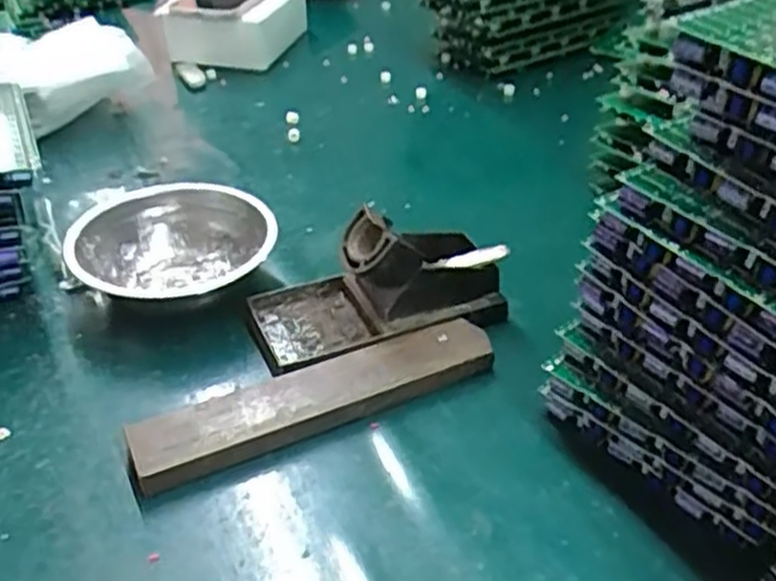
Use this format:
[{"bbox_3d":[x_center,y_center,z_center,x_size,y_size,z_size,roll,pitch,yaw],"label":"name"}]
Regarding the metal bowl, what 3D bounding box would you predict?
[{"bbox_3d":[-0.140,-0.026,0.507,0.123,0.046,0.123,0,37,0],"label":"metal bowl"}]

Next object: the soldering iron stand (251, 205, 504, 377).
[{"bbox_3d":[-0.008,-0.007,0.462,0.153,0.064,0.074,-14,39,-18],"label":"soldering iron stand"}]

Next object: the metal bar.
[{"bbox_3d":[-0.036,0.056,0.410,0.198,0.021,0.036,-17,40,-22],"label":"metal bar"}]

